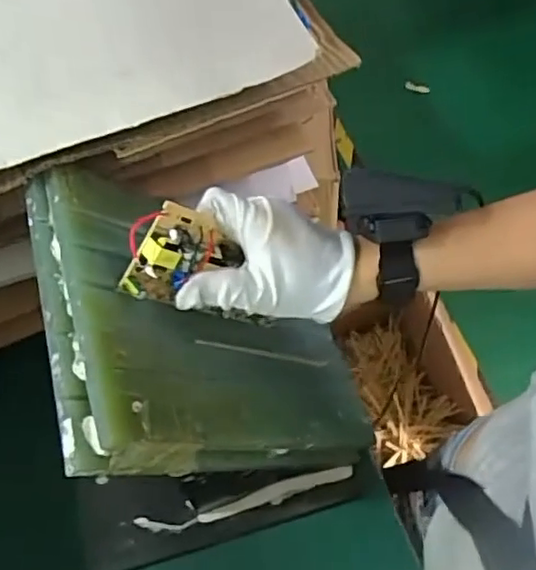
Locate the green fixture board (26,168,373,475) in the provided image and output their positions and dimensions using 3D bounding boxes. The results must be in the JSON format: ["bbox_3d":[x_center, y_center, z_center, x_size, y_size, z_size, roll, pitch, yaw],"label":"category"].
[{"bbox_3d":[-0.033,0.032,0.409,0.030,0.245,0.178,-38,55,25],"label":"green fixture board"}]

